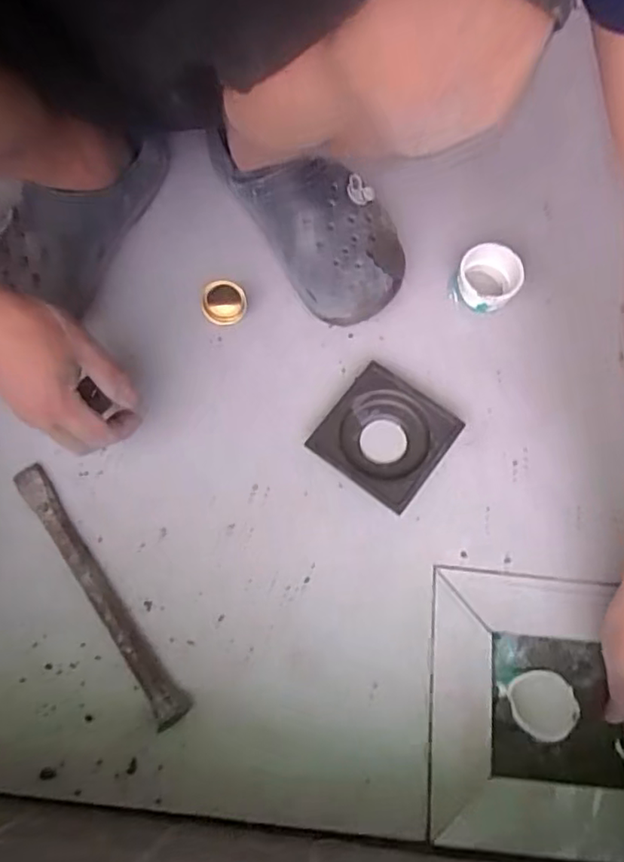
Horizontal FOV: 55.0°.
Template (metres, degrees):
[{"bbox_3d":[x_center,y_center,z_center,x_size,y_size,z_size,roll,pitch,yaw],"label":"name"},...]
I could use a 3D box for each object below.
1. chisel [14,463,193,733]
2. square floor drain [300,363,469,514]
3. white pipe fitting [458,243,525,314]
[{"bbox_3d":[-0.173,0.125,0.479,0.024,0.022,0.241,-36,73,-11],"label":"chisel"},{"bbox_3d":[0.061,0.006,0.512,0.098,0.024,0.098,34,74,12],"label":"square floor drain"},{"bbox_3d":[0.163,-0.136,0.556,0.056,0.052,0.054,0,70,1],"label":"white pipe fitting"}]

